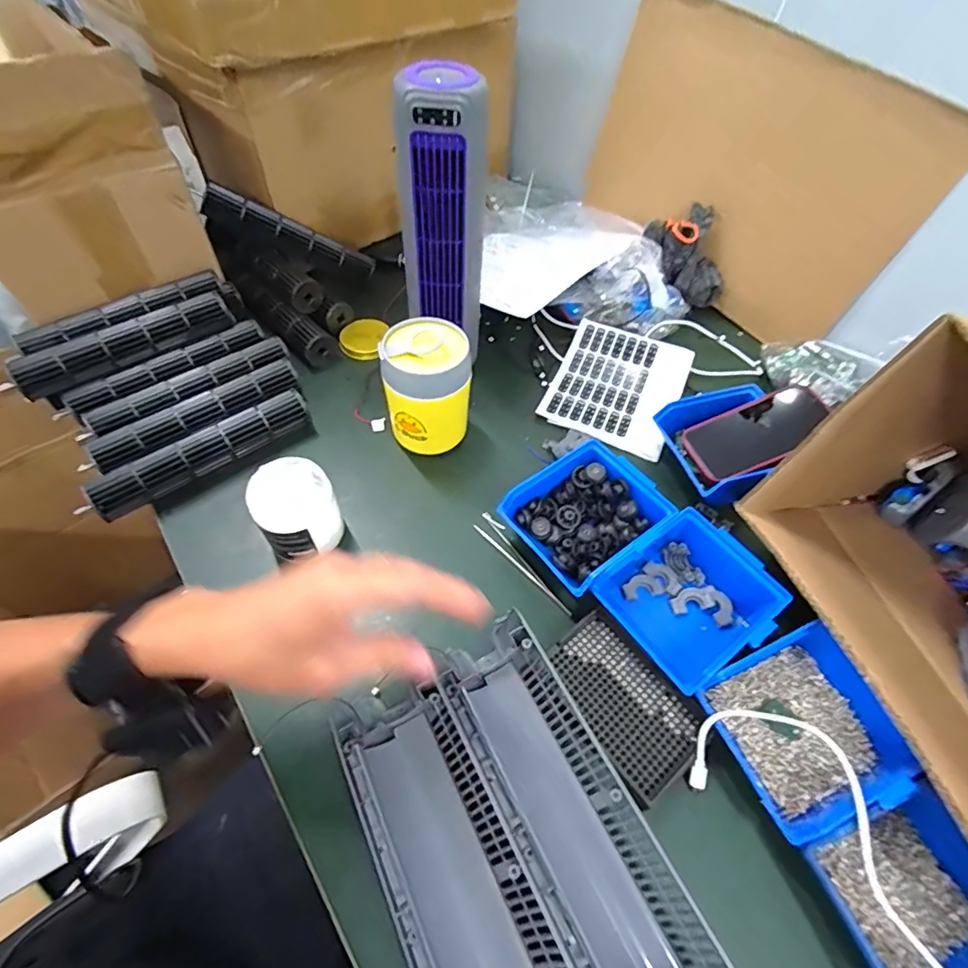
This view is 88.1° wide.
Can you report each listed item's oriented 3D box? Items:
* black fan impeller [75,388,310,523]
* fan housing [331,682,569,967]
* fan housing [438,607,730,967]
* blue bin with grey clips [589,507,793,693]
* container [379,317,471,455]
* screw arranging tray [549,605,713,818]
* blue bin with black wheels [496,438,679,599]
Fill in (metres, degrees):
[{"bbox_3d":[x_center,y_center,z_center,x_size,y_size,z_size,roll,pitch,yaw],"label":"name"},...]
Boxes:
[{"bbox_3d":[-0.302,-0.032,0.543,0.237,0.044,0.036,-34,64,-24],"label":"black fan impeller"},{"bbox_3d":[-0.011,0.276,0.329,0.088,0.070,0.292,-24,57,-17],"label":"fan housing"},{"bbox_3d":[0.063,0.240,0.357,0.096,0.069,0.296,-22,55,-16],"label":"fan housing"},{"bbox_3d":[0.182,0.105,0.454,0.133,0.062,0.121,-31,62,-22],"label":"blue bin with grey clips"},{"bbox_3d":[-0.060,-0.098,0.547,0.091,0.135,0.078,-11,57,-11],"label":"container"},{"bbox_3d":[0.116,0.181,0.424,0.084,0.023,0.132,-32,63,-23],"label":"screw arranging tray"},{"bbox_3d":[0.099,0.037,0.503,0.135,0.067,0.118,-33,63,-23],"label":"blue bin with black wheels"}]

